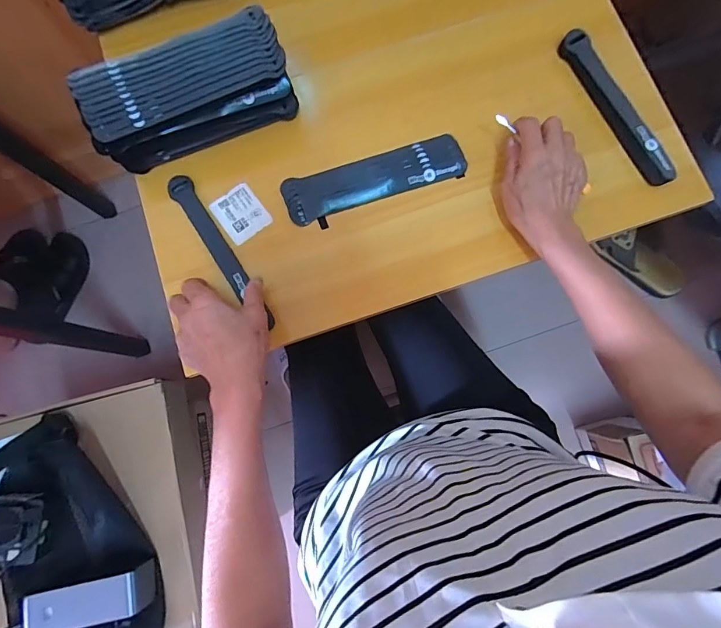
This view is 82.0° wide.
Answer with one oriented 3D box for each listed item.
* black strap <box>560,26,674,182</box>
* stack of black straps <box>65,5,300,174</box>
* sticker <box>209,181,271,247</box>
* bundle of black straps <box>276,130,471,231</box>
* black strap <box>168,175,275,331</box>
[{"bbox_3d":[0.284,-0.230,0.461,0.024,0.023,0.197,-29,80,-5],"label":"black strap"},{"bbox_3d":[-0.177,-0.232,0.438,0.202,0.071,0.081,-21,79,-3],"label":"stack of black straps"},{"bbox_3d":[-0.132,-0.112,0.460,0.049,0.004,0.059,-36,81,-6],"label":"sticker"},{"bbox_3d":[0.016,-0.149,0.457,0.199,0.011,0.056,-18,79,-3],"label":"bundle of black straps"},{"bbox_3d":[-0.151,-0.070,0.445,0.023,0.013,0.197,-33,78,-6],"label":"black strap"}]

